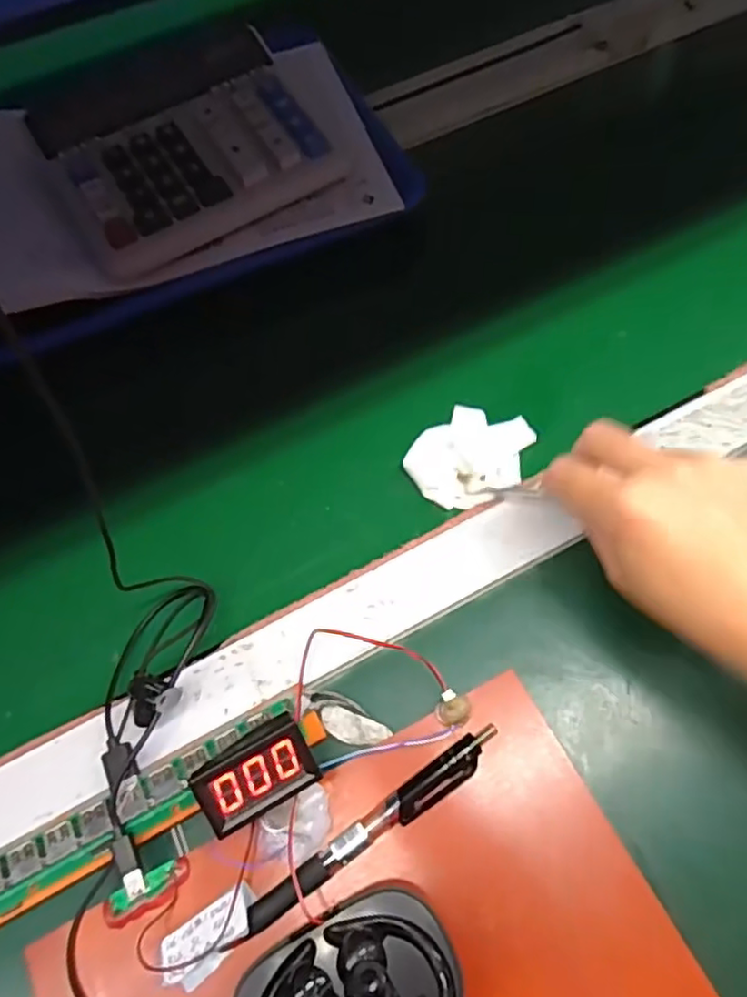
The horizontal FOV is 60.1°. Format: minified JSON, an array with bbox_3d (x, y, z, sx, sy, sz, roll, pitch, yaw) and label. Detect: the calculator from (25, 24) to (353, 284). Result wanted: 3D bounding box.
[{"bbox_3d":[-0.130,-0.253,0.459,0.196,0.037,0.159,-31,66,-11],"label":"calculator"}]

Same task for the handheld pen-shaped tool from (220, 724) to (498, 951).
[{"bbox_3d":[0.000,0.148,0.288,0.138,0.013,0.014,-33,66,-12],"label":"handheld pen-shaped tool"}]

